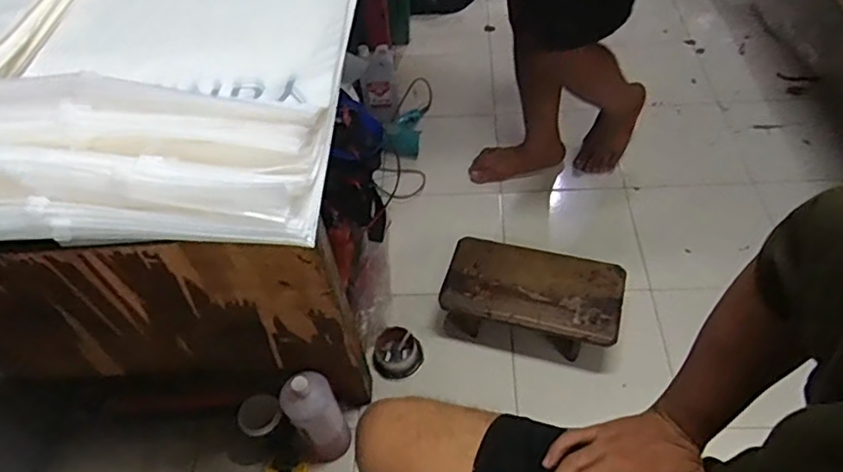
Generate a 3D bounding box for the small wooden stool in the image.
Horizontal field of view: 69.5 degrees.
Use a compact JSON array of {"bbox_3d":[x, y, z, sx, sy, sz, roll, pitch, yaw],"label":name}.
[{"bbox_3d":[0.219,0.118,1.214,0.342,0.117,0.192,8,52,13],"label":"small wooden stool"}]

